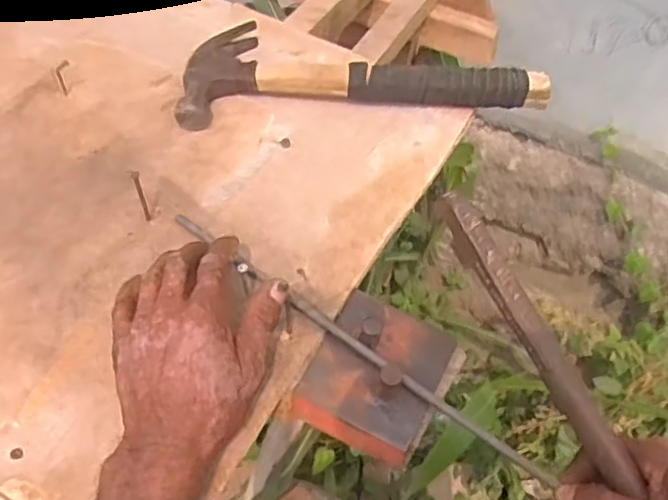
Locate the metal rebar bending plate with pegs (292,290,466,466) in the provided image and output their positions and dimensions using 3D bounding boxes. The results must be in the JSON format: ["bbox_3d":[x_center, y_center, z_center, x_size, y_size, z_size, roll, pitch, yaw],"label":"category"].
[{"bbox_3d":[0.033,0.090,0.478,0.092,0.034,0.101,26,60,13],"label":"metal rebar bending plate with pegs"}]

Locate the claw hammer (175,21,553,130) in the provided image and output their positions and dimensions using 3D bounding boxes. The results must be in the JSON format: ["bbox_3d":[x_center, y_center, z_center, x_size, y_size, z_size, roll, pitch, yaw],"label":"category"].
[{"bbox_3d":[0.024,-0.177,0.622,0.328,0.034,0.126,-3,57,-5],"label":"claw hammer"}]

